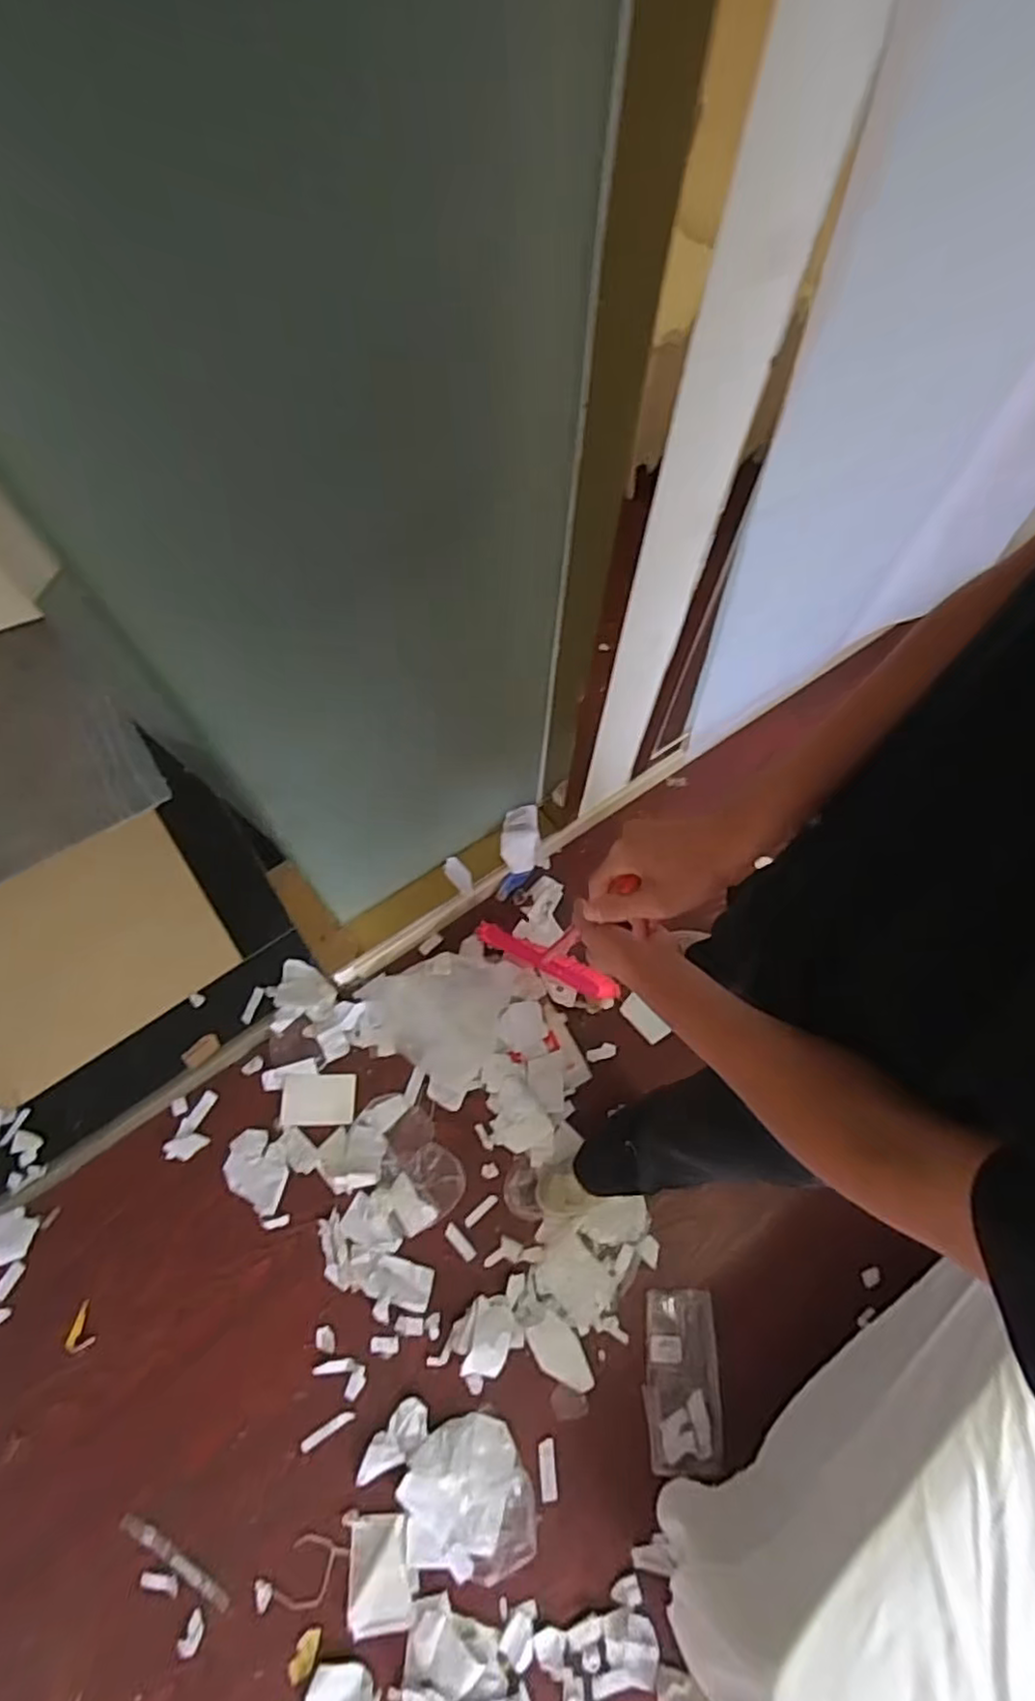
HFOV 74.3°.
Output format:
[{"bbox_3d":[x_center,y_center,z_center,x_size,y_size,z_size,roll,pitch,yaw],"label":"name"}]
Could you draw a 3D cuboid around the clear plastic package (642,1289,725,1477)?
[{"bbox_3d":[0.307,0.972,1.260,0.133,0.028,0.269,4,67,0],"label":"clear plastic package"}]

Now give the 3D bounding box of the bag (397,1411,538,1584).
[{"bbox_3d":[-0.092,1.128,1.184,0.218,0.023,0.220,-26,70,-13],"label":"bag"}]

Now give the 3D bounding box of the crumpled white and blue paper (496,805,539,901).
[{"bbox_3d":[0.000,0.012,1.554,0.081,0.221,0.070,9,25,2],"label":"crumpled white and blue paper"}]

